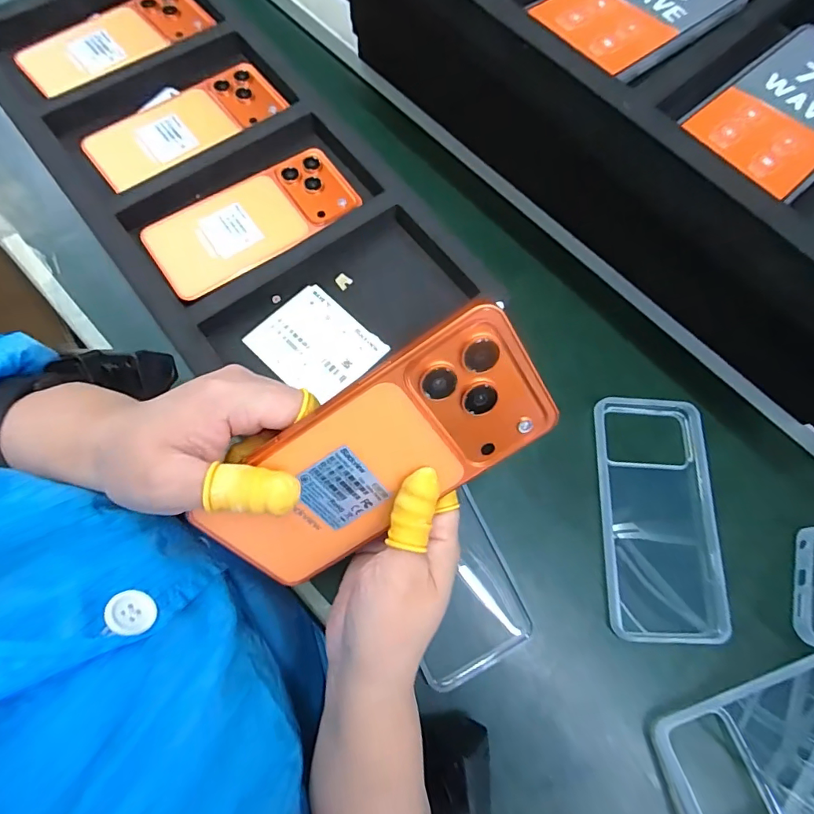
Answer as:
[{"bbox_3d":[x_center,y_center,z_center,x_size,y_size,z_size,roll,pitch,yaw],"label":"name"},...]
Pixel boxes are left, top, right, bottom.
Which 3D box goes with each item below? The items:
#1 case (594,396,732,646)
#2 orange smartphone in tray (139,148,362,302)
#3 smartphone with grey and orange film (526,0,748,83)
[{"bbox_3d":[0.180,0.076,0.333,0.079,0.012,0.166,6,71,-4],"label":"case"},{"bbox_3d":[-0.121,-0.149,0.370,0.164,0.008,0.078,-32,77,-15],"label":"orange smartphone in tray"},{"bbox_3d":[0.160,-0.266,0.304,0.146,0.008,0.080,-37,79,-16],"label":"smartphone with grey and orange film"}]

